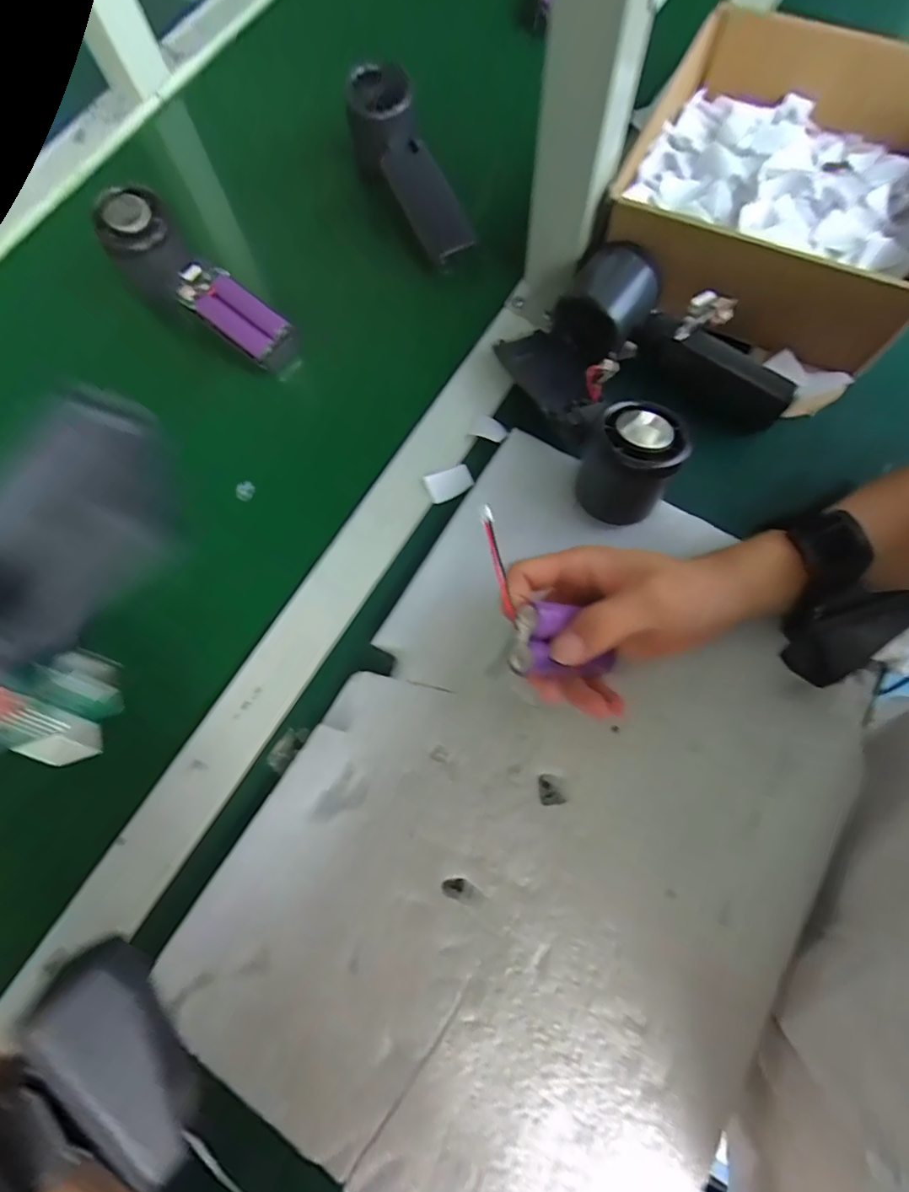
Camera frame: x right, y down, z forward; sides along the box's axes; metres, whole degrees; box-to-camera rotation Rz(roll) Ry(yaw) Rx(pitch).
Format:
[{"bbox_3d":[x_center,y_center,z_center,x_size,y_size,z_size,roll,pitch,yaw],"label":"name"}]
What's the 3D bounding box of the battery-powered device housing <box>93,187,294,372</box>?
[{"bbox_3d":[-0.188,-0.233,0.384,0.153,0.063,0.052,33,74,11],"label":"battery-powered device housing"}]

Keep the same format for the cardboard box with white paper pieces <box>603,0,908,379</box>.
[{"bbox_3d":[0.257,-0.312,0.384,0.210,0.065,0.280,26,73,9],"label":"cardboard box with white paper pieces"}]

